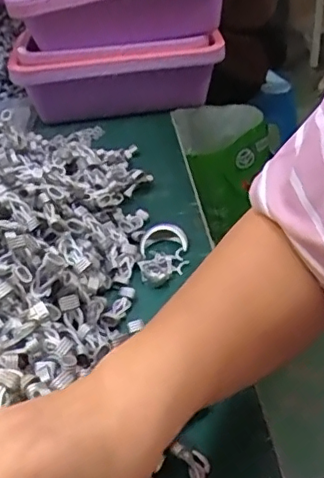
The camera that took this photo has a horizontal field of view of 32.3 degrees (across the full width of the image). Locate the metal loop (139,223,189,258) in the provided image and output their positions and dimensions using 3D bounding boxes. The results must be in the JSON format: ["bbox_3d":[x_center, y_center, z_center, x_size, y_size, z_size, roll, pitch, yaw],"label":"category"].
[{"bbox_3d":[0.001,-0.002,0.538,0.045,0.014,0.031,-6,34,0],"label":"metal loop"}]

